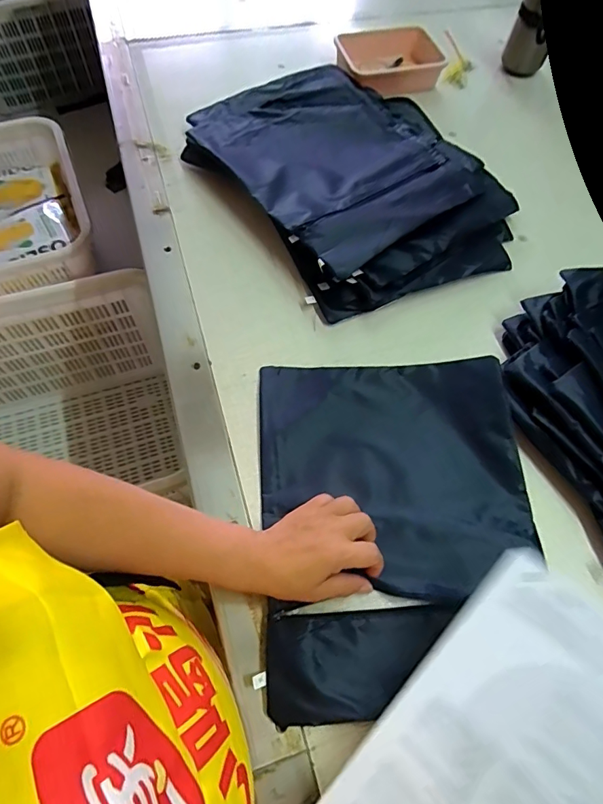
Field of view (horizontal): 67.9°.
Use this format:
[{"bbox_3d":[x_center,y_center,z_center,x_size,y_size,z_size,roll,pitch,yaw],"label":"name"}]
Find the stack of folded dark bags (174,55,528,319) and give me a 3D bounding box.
[{"bbox_3d":[0.064,-0.332,0.641,0.385,0.058,0.438,-20,67,-12],"label":"stack of folded dark bags"}]

